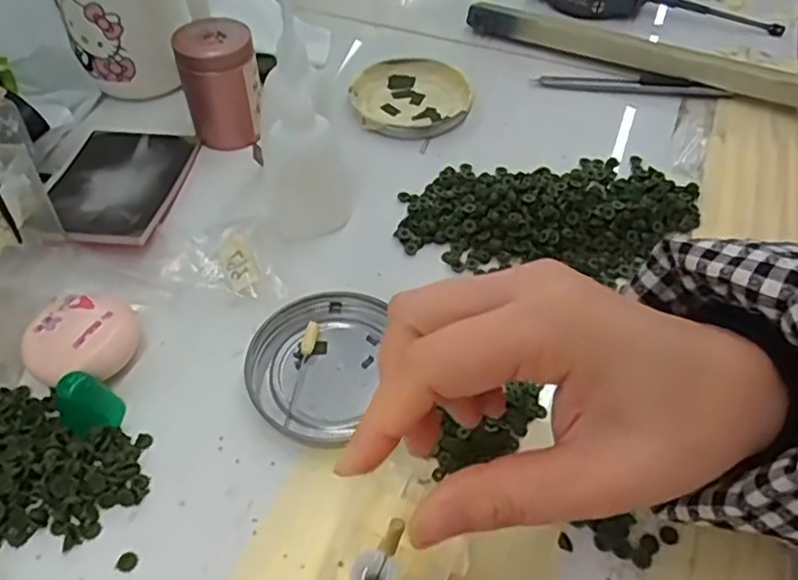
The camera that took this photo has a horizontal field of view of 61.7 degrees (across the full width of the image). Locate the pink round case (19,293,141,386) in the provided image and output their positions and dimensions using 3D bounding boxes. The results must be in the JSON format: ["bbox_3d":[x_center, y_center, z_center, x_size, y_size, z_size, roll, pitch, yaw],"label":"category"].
[{"bbox_3d":[-0.144,0.022,0.303,0.042,0.019,0.048,35,57,24],"label":"pink round case"}]

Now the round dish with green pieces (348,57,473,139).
[{"bbox_3d":[0.008,-0.130,0.447,0.077,0.009,0.079,1,50,-1],"label":"round dish with green pieces"}]

